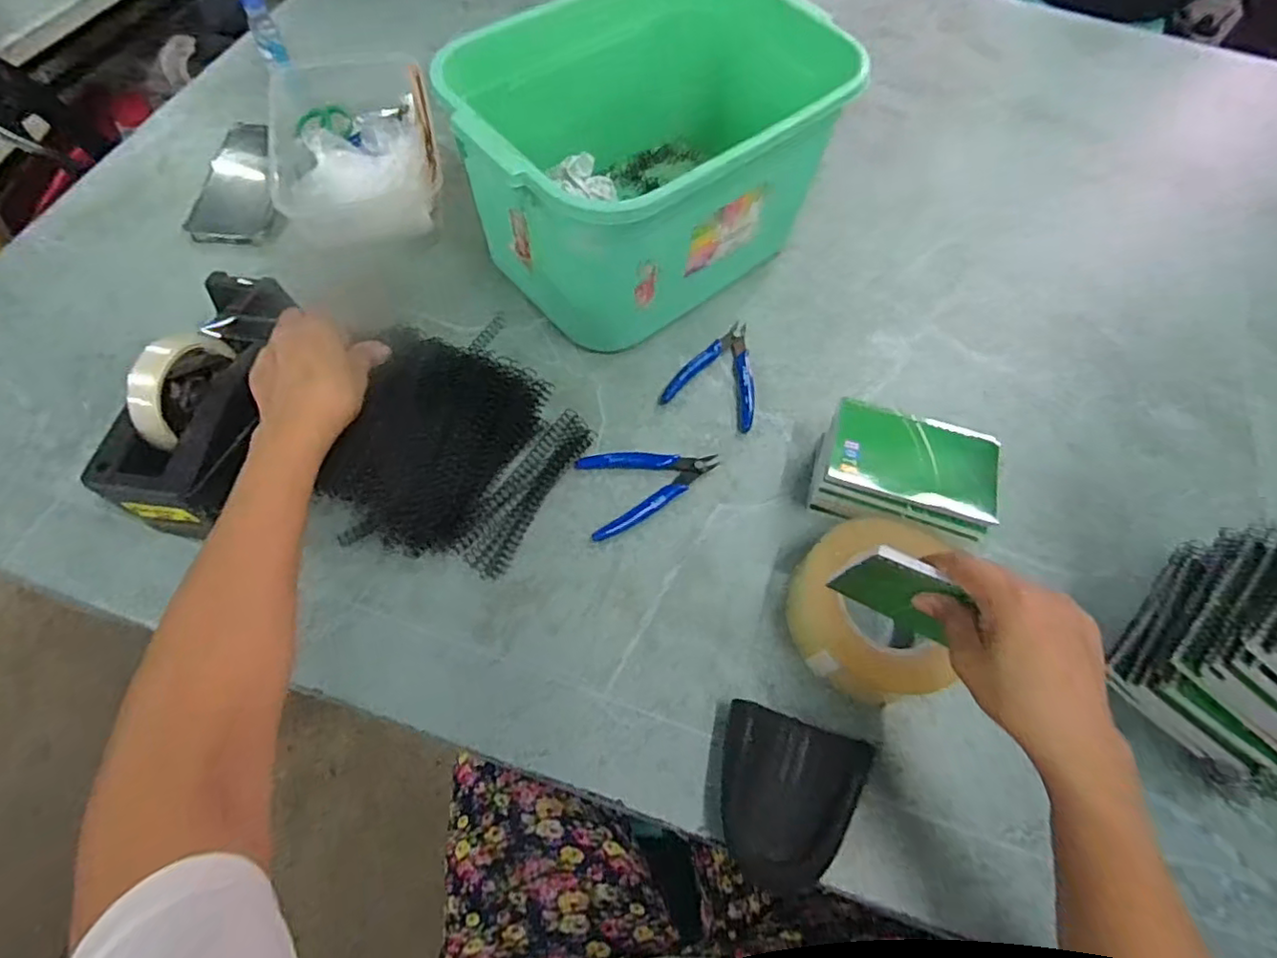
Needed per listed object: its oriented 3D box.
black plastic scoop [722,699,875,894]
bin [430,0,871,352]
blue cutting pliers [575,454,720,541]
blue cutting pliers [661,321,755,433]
[{"bbox_3d":[0.101,0.221,0.431,0.097,0.021,0.103,18,64,5],"label":"black plastic scoop"},{"bbox_3d":[0.012,-0.288,0.586,0.335,0.193,0.228,-39,73,-20],"label":"bin"},{"bbox_3d":[0.011,0.003,0.535,0.117,0.007,0.075,-14,66,-11],"label":"blue cutting pliers"},{"bbox_3d":[0.085,-0.106,0.602,0.085,0.015,0.112,25,65,8],"label":"blue cutting pliers"}]

